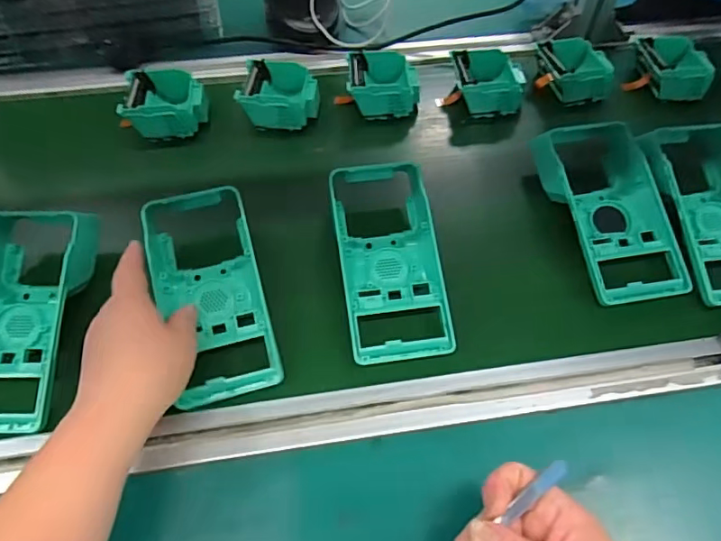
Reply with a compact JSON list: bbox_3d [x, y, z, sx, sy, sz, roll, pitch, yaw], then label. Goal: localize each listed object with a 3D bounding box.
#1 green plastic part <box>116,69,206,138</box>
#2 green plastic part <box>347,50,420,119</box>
[{"bbox_3d":[-0.206,-0.176,0.557,0.083,0.044,0.085,-4,55,-7],"label":"green plastic part"},{"bbox_3d":[0.025,-0.207,0.584,0.079,0.039,0.079,-3,55,-6],"label":"green plastic part"}]

